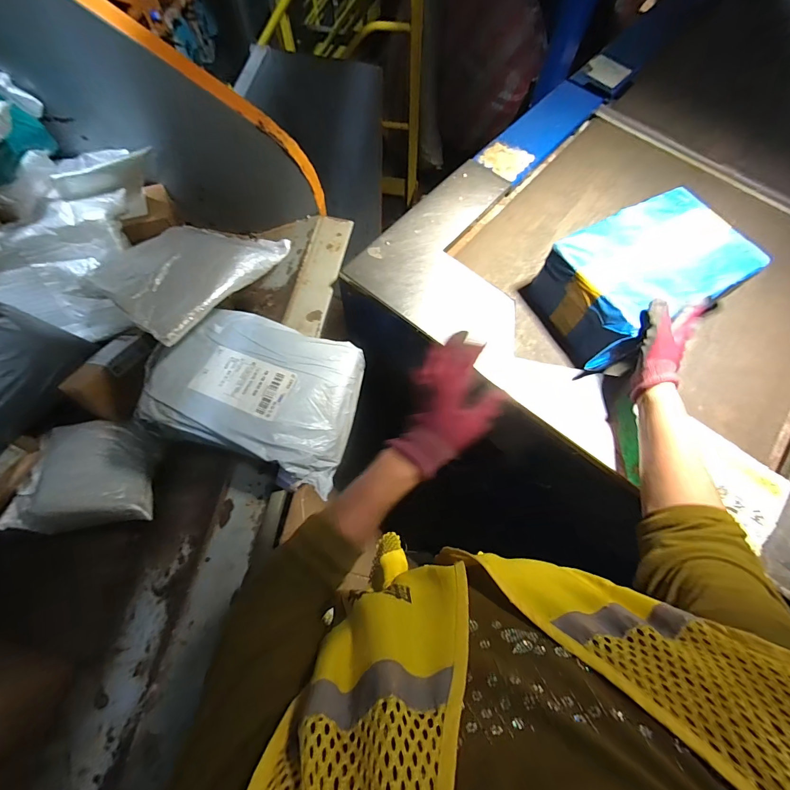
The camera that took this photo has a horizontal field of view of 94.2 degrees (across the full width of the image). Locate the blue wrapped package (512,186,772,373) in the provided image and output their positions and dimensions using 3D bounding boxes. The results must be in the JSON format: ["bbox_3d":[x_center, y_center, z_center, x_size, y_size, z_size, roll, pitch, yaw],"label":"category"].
[{"bbox_3d":[0.386,-0.183,0.610,0.300,0.145,0.193,-26,71,-11],"label":"blue wrapped package"}]

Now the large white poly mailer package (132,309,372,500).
[{"bbox_3d":[-0.191,-0.002,0.537,0.267,0.108,0.199,17,69,5],"label":"large white poly mailer package"}]

